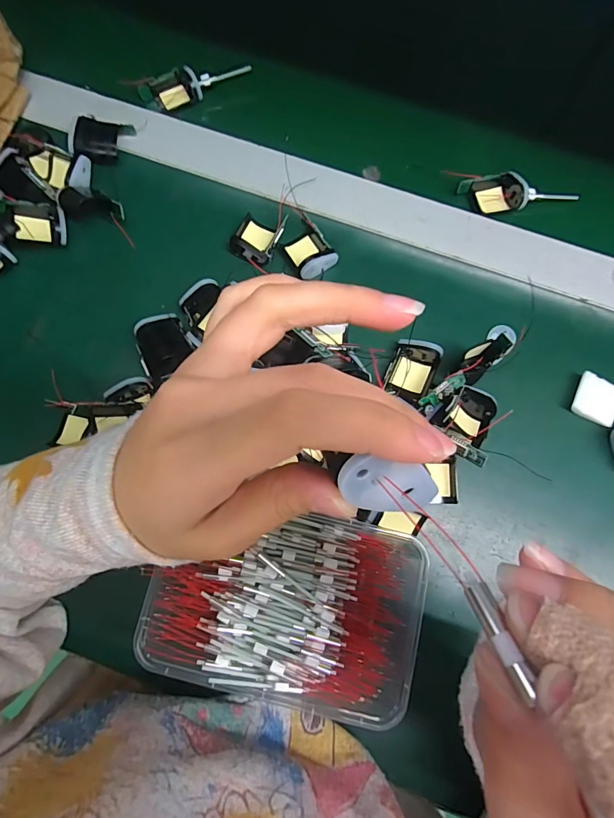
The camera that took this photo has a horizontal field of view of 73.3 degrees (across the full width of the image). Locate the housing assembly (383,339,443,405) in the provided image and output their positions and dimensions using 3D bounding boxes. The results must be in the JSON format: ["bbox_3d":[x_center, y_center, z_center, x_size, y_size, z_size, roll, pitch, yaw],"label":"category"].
[{"bbox_3d":[0.085,-0.031,0.334,0.035,0.017,0.047,21,79,3],"label":"housing assembly"}]

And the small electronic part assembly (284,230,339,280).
[{"bbox_3d":[0.002,-0.133,0.357,0.037,0.015,0.043,-37,82,-8],"label":"small electronic part assembly"}]

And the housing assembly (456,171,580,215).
[{"bbox_3d":[0.189,-0.196,0.375,0.102,0.020,0.035,-2,79,-2],"label":"housing assembly"}]

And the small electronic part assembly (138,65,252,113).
[{"bbox_3d":[-0.110,-0.317,0.399,0.104,0.023,0.032,-20,80,-5],"label":"small electronic part assembly"}]

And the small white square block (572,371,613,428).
[{"bbox_3d":[0.233,-0.007,0.330,0.036,0.011,0.036,21,79,3],"label":"small white square block"}]

